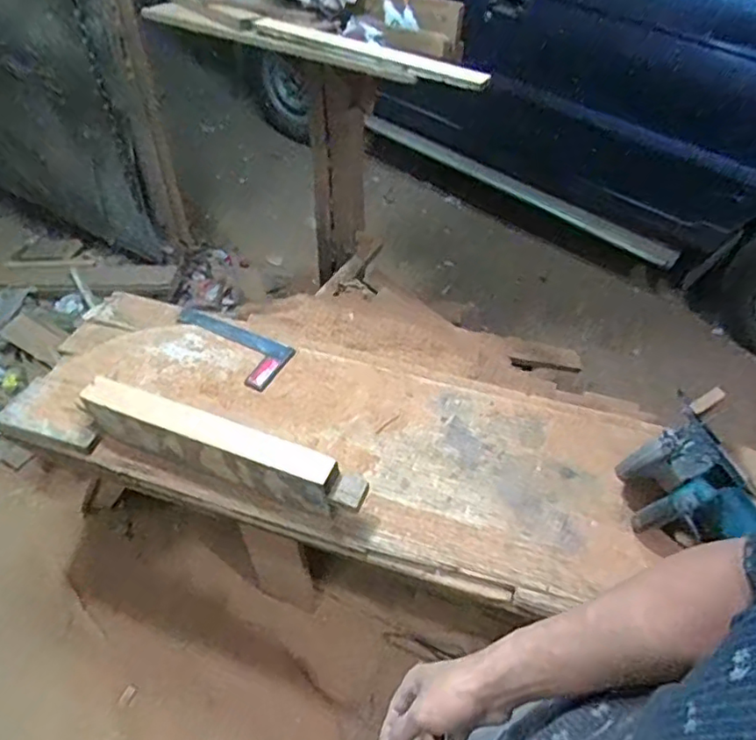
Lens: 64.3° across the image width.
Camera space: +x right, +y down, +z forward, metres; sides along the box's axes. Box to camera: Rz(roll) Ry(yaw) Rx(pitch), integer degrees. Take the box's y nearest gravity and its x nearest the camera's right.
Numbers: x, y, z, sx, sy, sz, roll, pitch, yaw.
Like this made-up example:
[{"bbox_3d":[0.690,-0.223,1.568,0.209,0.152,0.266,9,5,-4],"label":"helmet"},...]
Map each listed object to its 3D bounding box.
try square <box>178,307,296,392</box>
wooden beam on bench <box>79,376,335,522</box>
[{"bbox_3d":[-0.328,-0.059,1.271,0.303,0.025,0.119,26,54,20],"label":"try square"},{"bbox_3d":[-0.287,0.132,1.020,0.475,0.131,0.069,18,52,14],"label":"wooden beam on bench"}]

